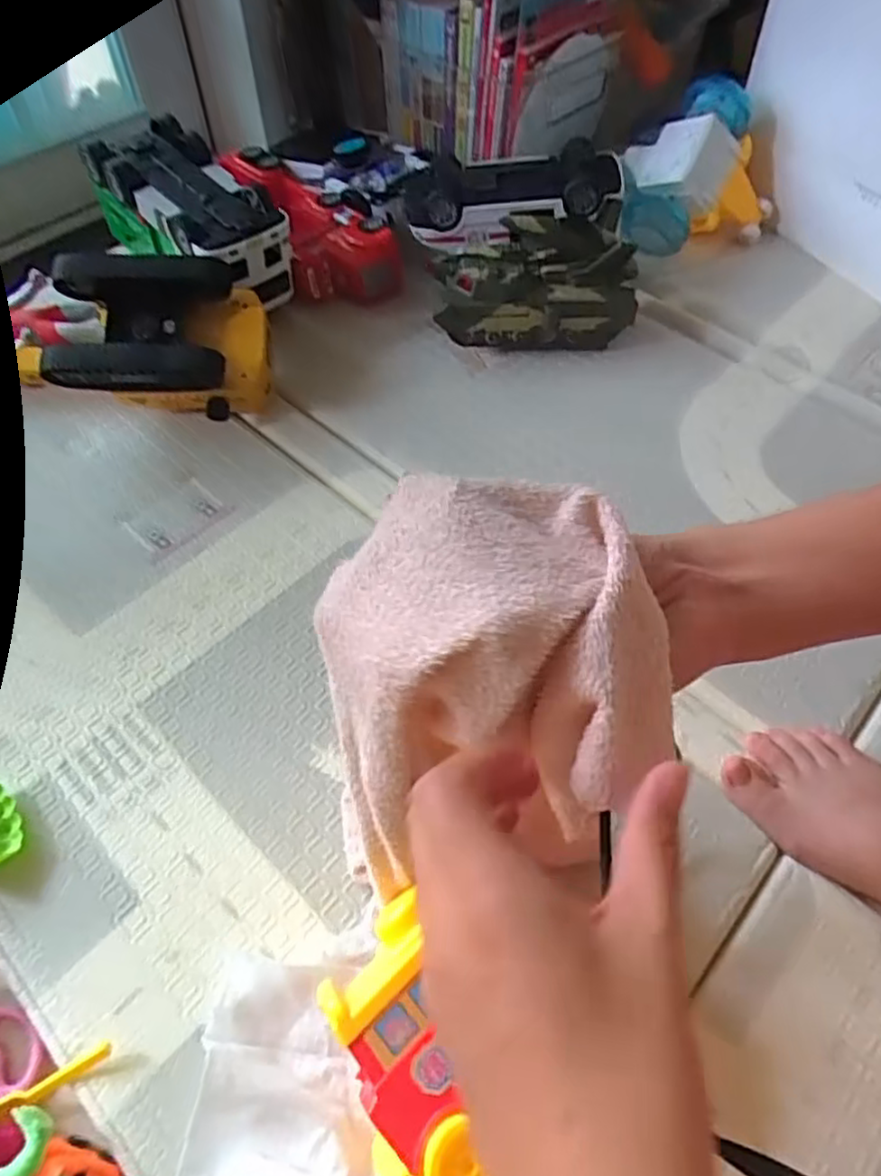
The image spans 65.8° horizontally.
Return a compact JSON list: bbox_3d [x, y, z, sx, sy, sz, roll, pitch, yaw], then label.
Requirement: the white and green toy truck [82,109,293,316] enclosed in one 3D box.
[{"bbox_3d":[-0.243,-0.358,0.663,0.107,0.099,0.213,-33,62,-21],"label":"white and green toy truck"}]

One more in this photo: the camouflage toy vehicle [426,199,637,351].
[{"bbox_3d":[0.089,-0.302,0.674,0.187,0.114,0.087,-4,56,-4],"label":"camouflage toy vehicle"}]

